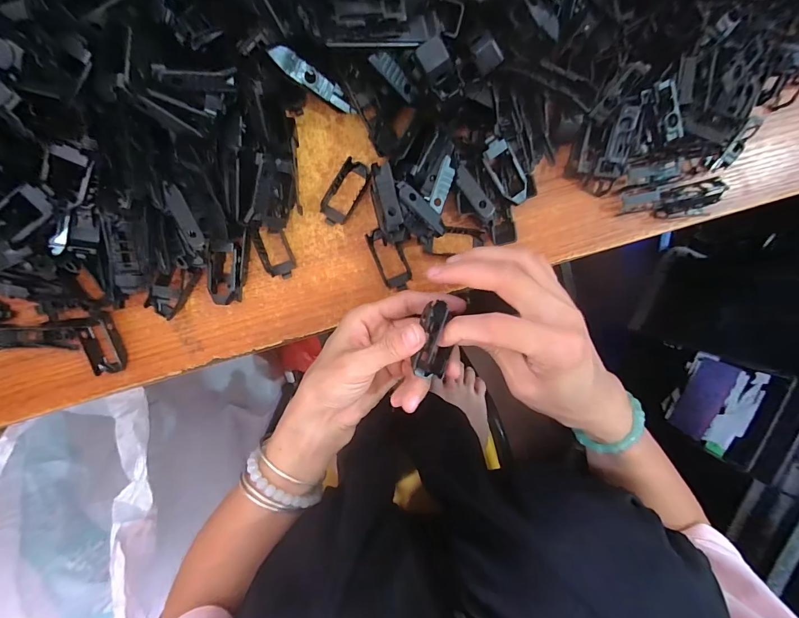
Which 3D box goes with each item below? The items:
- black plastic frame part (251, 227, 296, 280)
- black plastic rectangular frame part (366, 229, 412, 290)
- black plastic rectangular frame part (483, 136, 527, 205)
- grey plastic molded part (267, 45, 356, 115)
[{"bbox_3d":[-0.096,-0.044,0.282,0.023,0.009,0.044,-21,97,0],"label":"black plastic frame part"},{"bbox_3d":[-0.007,-0.038,0.284,0.023,0.009,0.050,-23,97,0],"label":"black plastic rectangular frame part"},{"bbox_3d":[0.076,-0.098,0.262,0.022,0.004,0.050,-36,111,2],"label":"black plastic rectangular frame part"},{"bbox_3d":[-0.055,-0.150,0.242,0.061,0.006,0.014,18,97,-41],"label":"grey plastic molded part"}]

